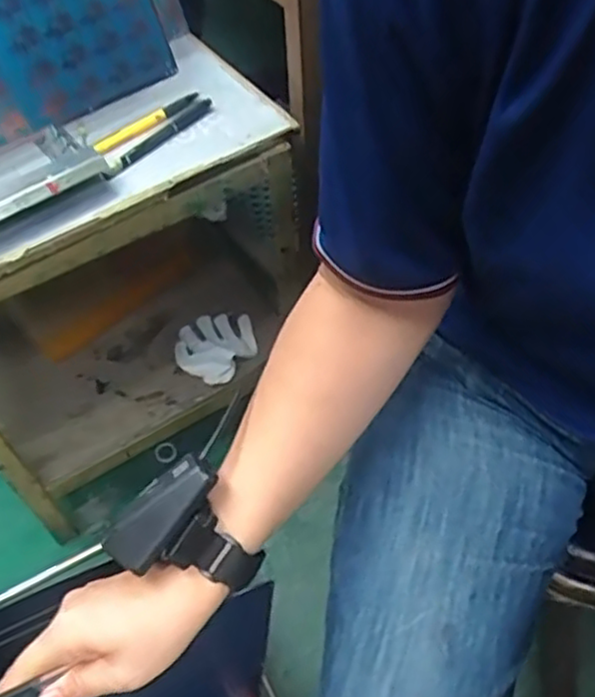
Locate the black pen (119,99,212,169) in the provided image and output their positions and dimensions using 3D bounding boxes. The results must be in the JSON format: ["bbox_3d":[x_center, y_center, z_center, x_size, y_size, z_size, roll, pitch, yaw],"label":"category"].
[{"bbox_3d":[-0.129,-0.213,0.686,0.015,0.008,0.120,33,62,25],"label":"black pen"}]

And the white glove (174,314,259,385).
[{"bbox_3d":[-0.111,-0.004,0.951,0.107,0.040,0.110,-12,53,-5],"label":"white glove"}]

